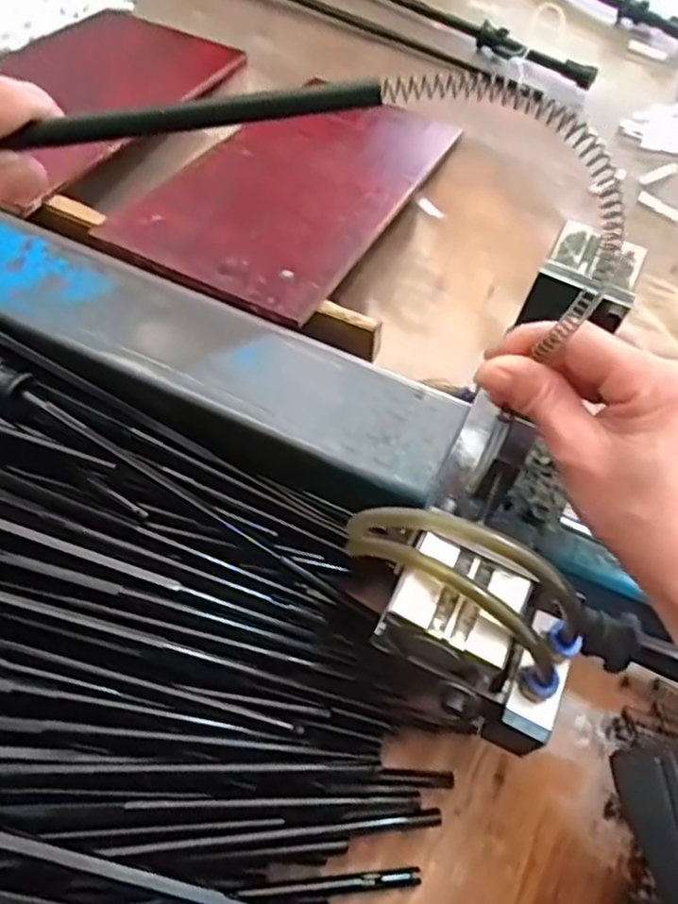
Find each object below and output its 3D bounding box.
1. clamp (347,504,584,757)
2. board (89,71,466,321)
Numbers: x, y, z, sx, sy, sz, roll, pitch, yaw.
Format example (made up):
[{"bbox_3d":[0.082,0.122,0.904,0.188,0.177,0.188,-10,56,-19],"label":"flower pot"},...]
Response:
[{"bbox_3d":[0.051,0.075,0.312,0.111,0.062,0.064,25,62,9],"label":"clamp"},{"bbox_3d":[-0.025,-0.233,0.588,0.170,0.010,0.353,27,50,11],"label":"board"}]

